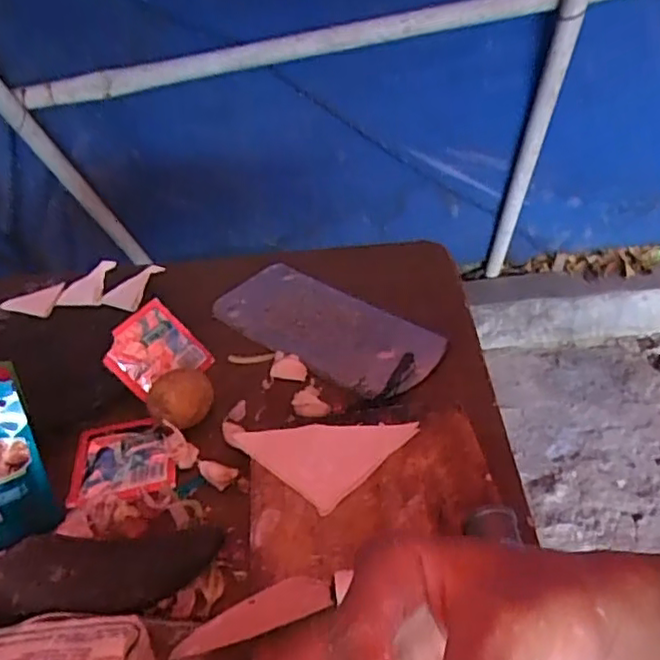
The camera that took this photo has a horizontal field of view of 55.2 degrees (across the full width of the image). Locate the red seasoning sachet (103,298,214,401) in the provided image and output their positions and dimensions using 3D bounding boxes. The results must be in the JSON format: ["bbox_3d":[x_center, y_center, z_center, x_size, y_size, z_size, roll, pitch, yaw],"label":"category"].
[{"bbox_3d":[-0.152,0.019,0.552,0.075,0.008,0.075,46,46,-5],"label":"red seasoning sachet"}]

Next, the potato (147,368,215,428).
[{"bbox_3d":[-0.119,0.055,0.508,0.052,0.040,0.051,-18,39,-14],"label":"potato"}]

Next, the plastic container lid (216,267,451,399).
[{"bbox_3d":[-0.004,-0.006,0.598,0.235,0.011,0.105,26,48,38],"label":"plastic container lid"}]

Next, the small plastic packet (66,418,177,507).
[{"bbox_3d":[-0.161,0.098,0.489,0.076,0.009,0.080,-13,38,-9],"label":"small plastic packet"}]

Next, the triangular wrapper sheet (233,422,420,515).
[{"bbox_3d":[-0.001,0.080,0.467,0.095,0.010,0.095,-33,45,-30],"label":"triangular wrapper sheet"}]

